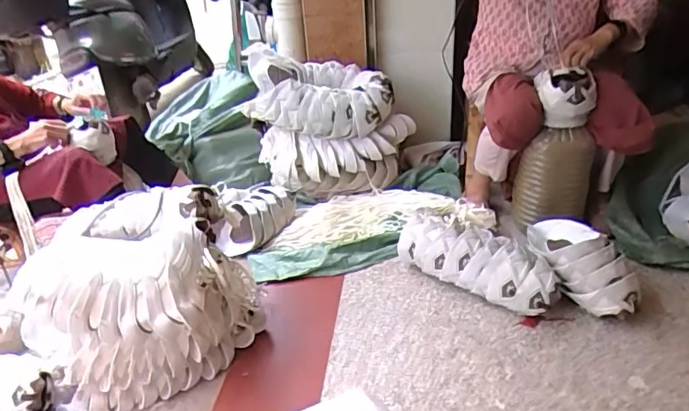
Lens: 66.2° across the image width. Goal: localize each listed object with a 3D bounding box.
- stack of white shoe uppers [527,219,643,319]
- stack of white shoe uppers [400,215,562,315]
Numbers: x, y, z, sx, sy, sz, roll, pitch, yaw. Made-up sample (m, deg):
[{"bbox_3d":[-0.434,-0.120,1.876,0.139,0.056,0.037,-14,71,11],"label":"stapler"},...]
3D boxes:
[{"bbox_3d":[0.559,0.138,1.292,0.162,0.145,0.321,-7,29,-5],"label":"stack of white shoe uppers"},{"bbox_3d":[0.328,0.146,1.331,0.408,0.140,0.131,22,38,38],"label":"stack of white shoe uppers"}]

